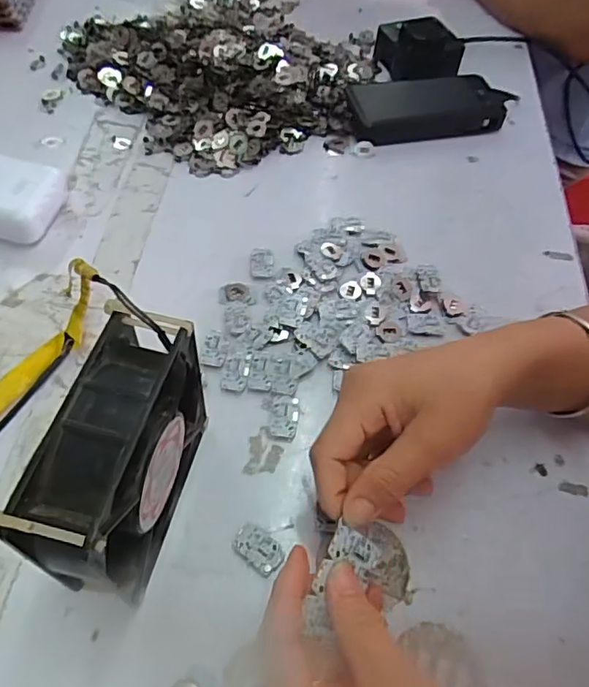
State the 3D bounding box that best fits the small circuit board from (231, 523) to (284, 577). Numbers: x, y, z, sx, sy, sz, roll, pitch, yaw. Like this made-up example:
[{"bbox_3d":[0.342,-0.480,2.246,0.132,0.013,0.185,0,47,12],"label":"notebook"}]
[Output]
[{"bbox_3d":[-0.023,0.122,0.324,0.031,0.004,0.020,33,60,17],"label":"small circuit board"}]

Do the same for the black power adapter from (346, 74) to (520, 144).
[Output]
[{"bbox_3d":[0.140,-0.243,0.556,0.179,0.028,0.075,-11,57,-11],"label":"black power adapter"}]

